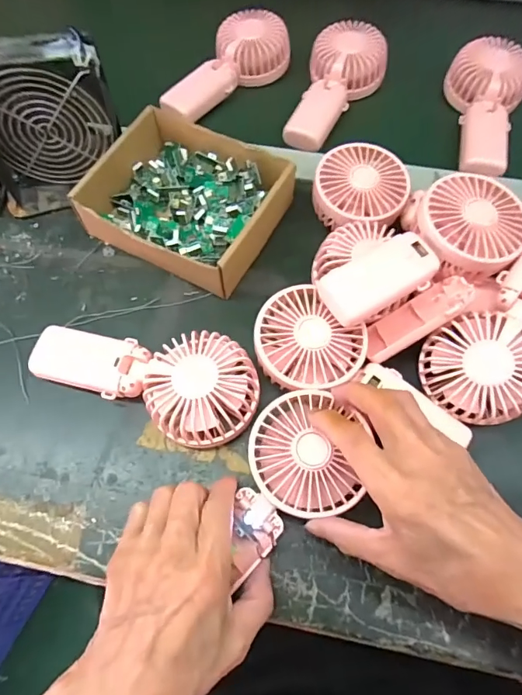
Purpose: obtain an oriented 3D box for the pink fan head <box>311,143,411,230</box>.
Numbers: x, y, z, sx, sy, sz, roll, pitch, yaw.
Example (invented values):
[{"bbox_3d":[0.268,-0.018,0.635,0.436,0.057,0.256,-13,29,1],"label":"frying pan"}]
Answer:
[{"bbox_3d":[0.096,-0.152,0.420,0.083,0.035,0.086,0,65,1],"label":"pink fan head"}]

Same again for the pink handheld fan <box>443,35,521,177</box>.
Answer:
[{"bbox_3d":[0.246,-0.272,0.484,0.086,0.050,0.175,18,66,9],"label":"pink handheld fan"}]

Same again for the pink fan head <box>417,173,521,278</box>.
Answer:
[{"bbox_3d":[0.175,-0.101,0.365,0.088,0.033,0.085,0,65,1],"label":"pink fan head"}]

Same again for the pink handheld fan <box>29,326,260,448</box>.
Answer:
[{"bbox_3d":[-0.092,0.017,0.350,0.187,0.051,0.085,17,66,9],"label":"pink handheld fan"}]

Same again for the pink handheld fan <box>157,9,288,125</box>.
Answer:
[{"bbox_3d":[-0.049,-0.341,0.516,0.169,0.046,0.085,-37,70,-15],"label":"pink handheld fan"}]

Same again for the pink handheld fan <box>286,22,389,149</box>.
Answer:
[{"bbox_3d":[0.082,-0.303,0.510,0.088,0.040,0.178,26,78,10],"label":"pink handheld fan"}]

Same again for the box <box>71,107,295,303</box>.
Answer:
[{"bbox_3d":[-0.072,-0.141,0.424,0.175,0.059,0.143,28,68,13],"label":"box"}]

